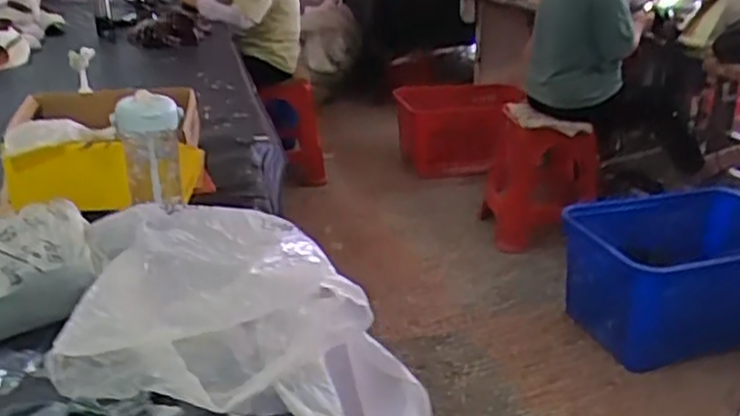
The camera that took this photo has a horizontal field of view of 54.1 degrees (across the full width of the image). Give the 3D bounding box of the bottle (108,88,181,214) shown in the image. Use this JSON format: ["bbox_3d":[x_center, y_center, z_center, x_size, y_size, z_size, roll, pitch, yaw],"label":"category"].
[{"bbox_3d":[-0.339,-0.075,1.129,0.095,0.206,0.092,-6,24,-16],"label":"bottle"}]

